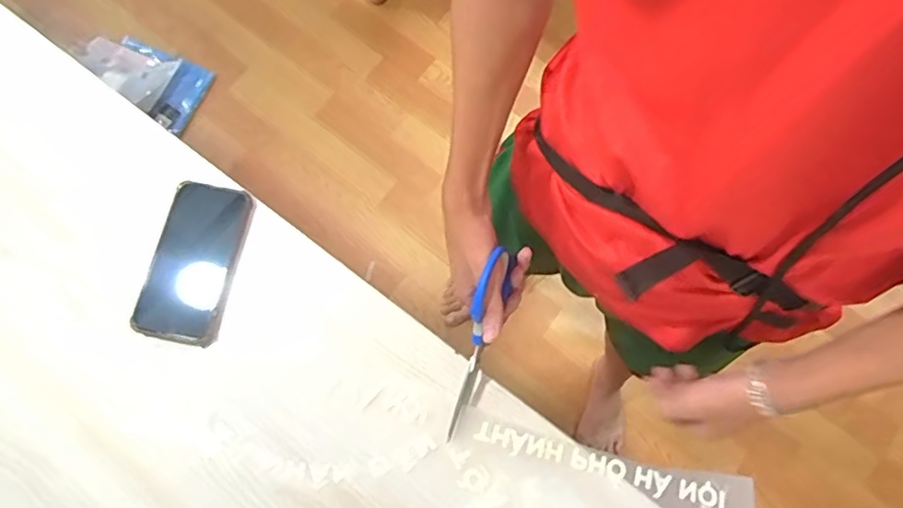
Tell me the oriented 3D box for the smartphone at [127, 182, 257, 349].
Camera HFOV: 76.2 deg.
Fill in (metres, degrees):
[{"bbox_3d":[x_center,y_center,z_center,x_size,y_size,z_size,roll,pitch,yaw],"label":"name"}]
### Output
[{"bbox_3d":[-0.261,0.008,0.588,0.080,0.018,0.162,10,75,2],"label":"smartphone"}]

